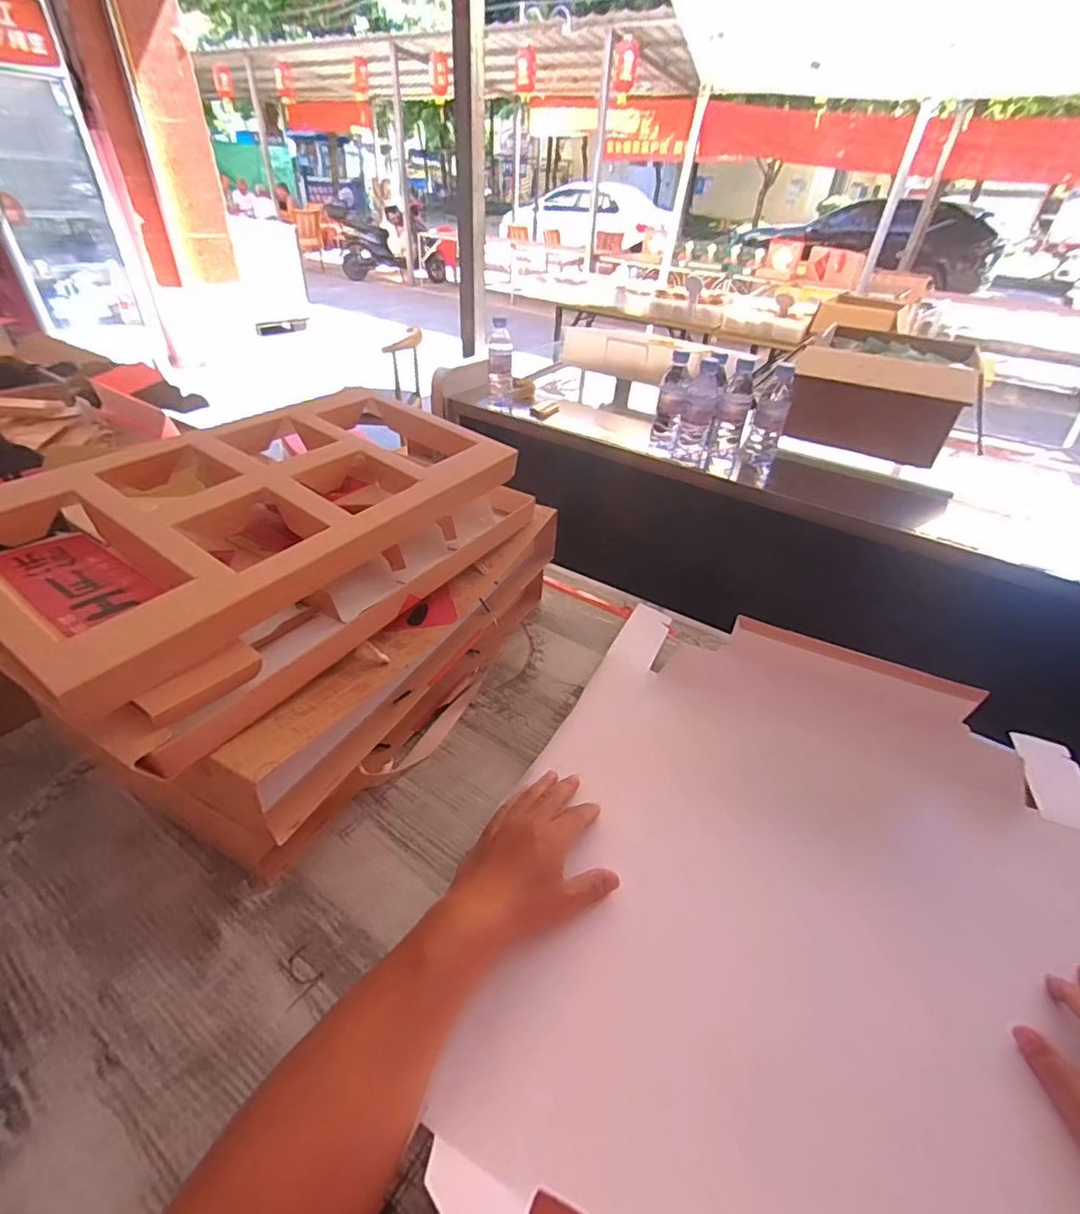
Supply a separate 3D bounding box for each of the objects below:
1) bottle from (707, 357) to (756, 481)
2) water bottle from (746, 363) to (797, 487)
[{"bbox_3d":[0.375,-0.361,1.069,0.064,0.204,0.056,16,40,14],"label":"bottle"},{"bbox_3d":[0.436,-0.344,1.043,0.056,0.207,0.078,16,40,14],"label":"water bottle"}]

